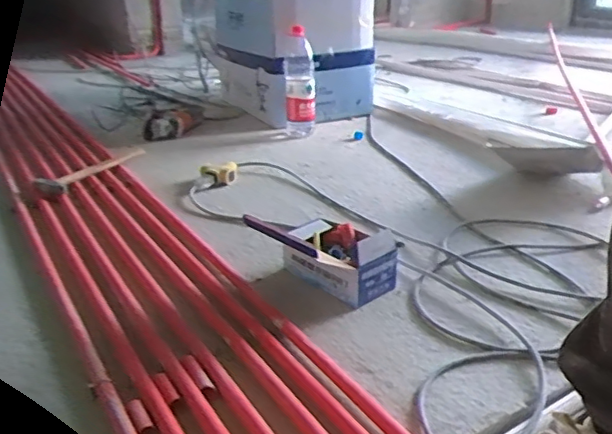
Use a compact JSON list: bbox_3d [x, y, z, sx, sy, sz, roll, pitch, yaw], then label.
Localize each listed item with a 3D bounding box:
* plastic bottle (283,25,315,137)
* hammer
[{"bbox_3d":[-0.020,-0.389,1.740,0.093,0.310,0.085,-1,24,2],"label":"plastic bottle"},{"bbox_3d":[-0.535,-0.119,1.505,0.085,0.054,0.352,15,31,35],"label":"hammer"}]

